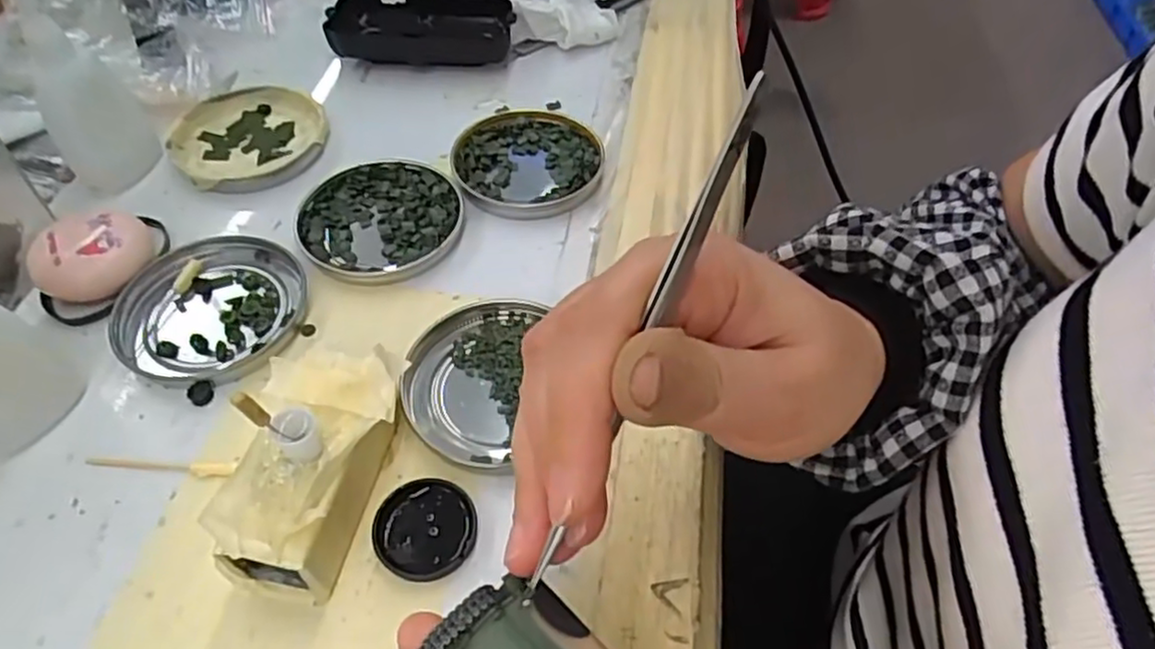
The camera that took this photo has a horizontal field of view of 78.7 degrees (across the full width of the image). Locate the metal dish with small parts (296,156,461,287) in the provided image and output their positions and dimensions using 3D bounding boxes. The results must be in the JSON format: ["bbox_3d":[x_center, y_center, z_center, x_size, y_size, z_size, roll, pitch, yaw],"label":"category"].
[{"bbox_3d":[-0.096,-0.052,0.346,0.077,0.008,0.077,1,52,-1],"label":"metal dish with small parts"}]

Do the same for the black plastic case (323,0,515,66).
[{"bbox_3d":[-0.096,-0.184,0.437,0.109,0.026,0.041,-2,52,-3],"label":"black plastic case"}]

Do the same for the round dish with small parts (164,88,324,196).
[{"bbox_3d":[-0.178,-0.102,0.385,0.078,0.011,0.078,1,52,-1],"label":"round dish with small parts"}]

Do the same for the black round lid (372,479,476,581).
[{"bbox_3d":[-0.054,0.073,0.252,0.035,0.006,0.034,1,52,-1],"label":"black round lid"}]

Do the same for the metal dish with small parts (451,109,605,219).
[{"bbox_3d":[-0.026,-0.089,0.376,0.076,0.009,0.083,1,52,-1],"label":"metal dish with small parts"}]

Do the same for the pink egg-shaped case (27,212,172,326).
[{"bbox_3d":[-0.215,-0.031,0.318,0.056,0.022,0.044,-35,60,-25],"label":"pink egg-shaped case"}]

